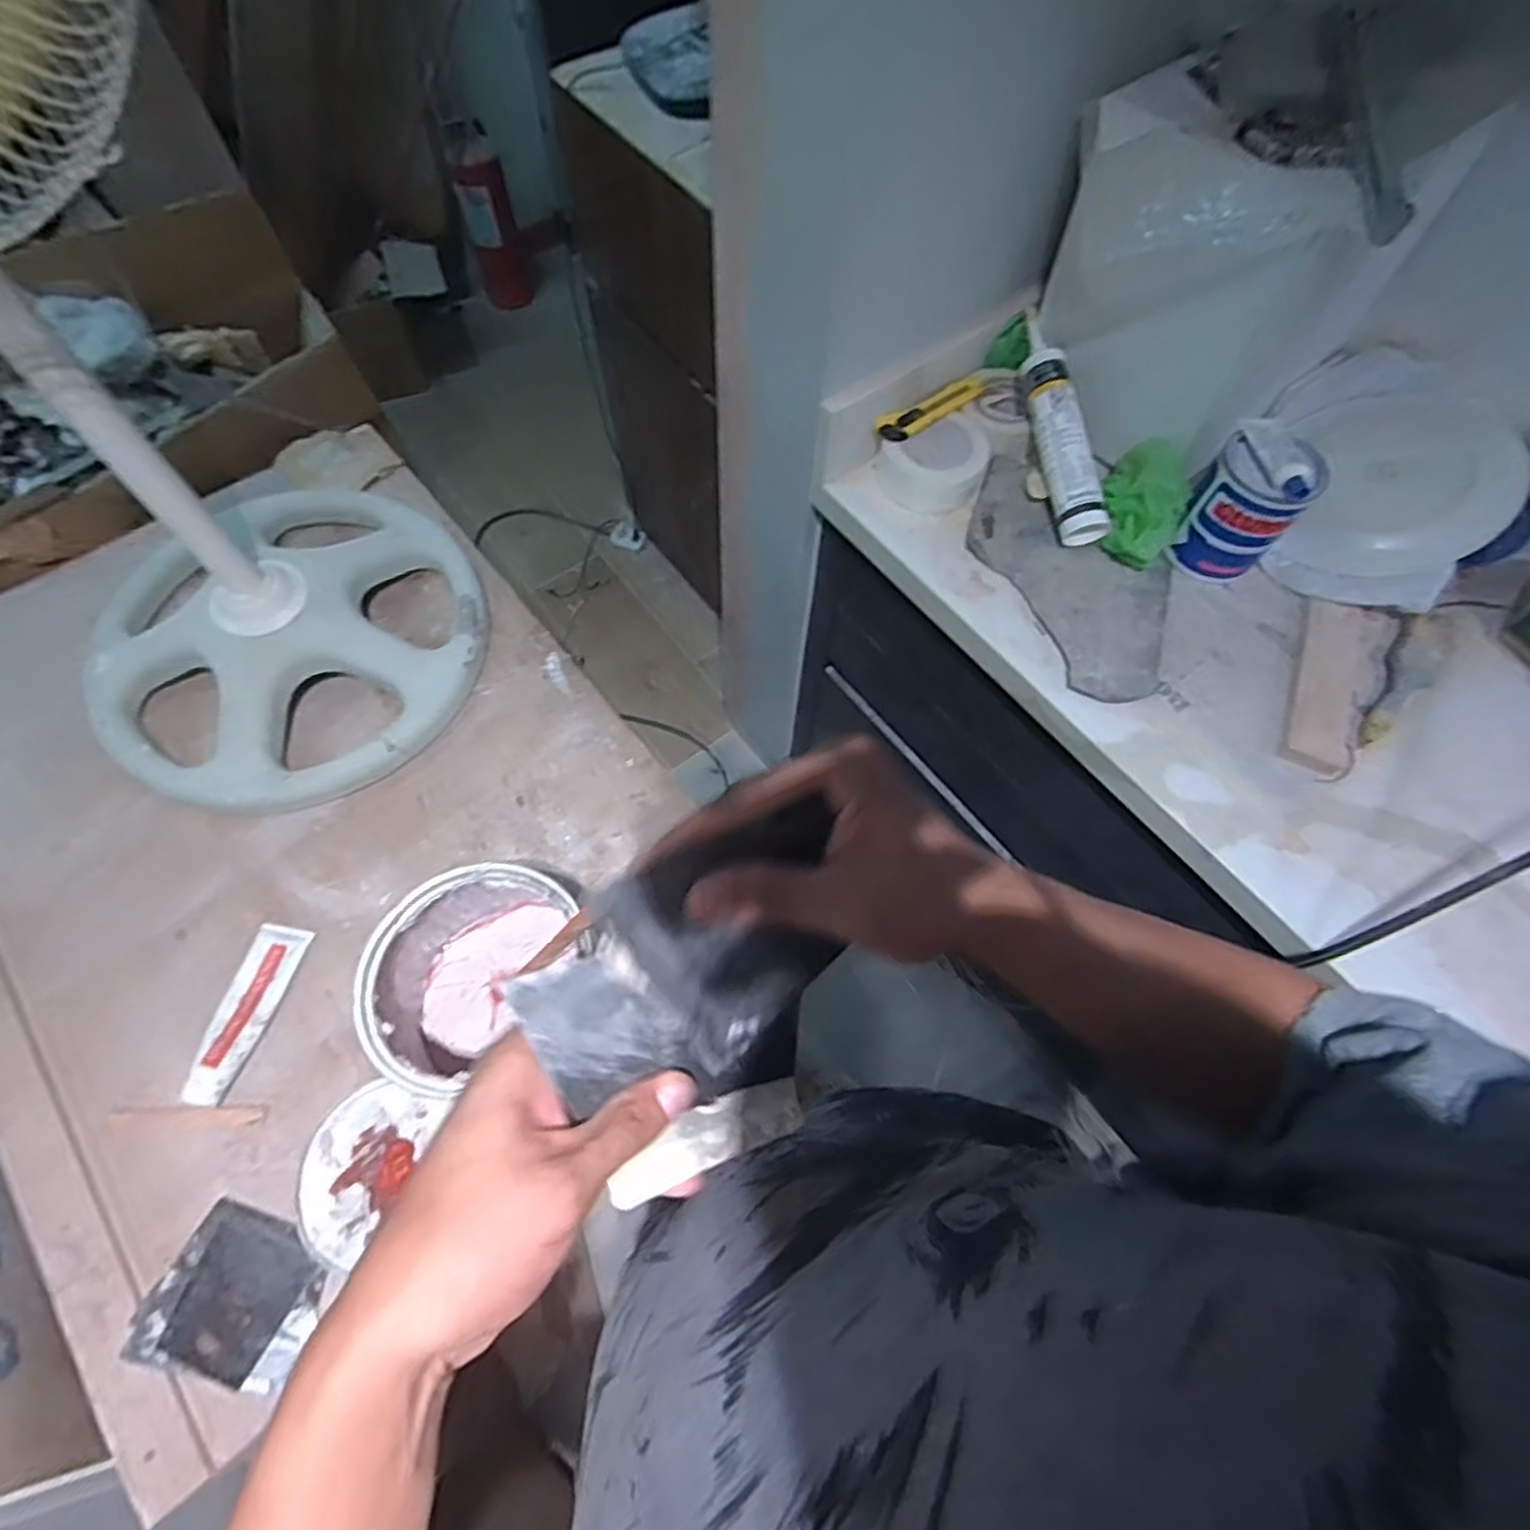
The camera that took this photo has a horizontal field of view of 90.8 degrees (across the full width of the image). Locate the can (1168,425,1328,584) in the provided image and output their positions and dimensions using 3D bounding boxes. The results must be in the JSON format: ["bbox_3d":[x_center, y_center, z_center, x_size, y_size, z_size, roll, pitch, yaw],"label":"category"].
[{"bbox_3d":[0.490,-0.267,0.772,0.093,0.127,0.090,1,65,-2],"label":"can"}]

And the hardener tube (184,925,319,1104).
[{"bbox_3d":[-0.475,0.223,0.686,0.050,0.031,0.155,11,65,3],"label":"hardener tube"}]

